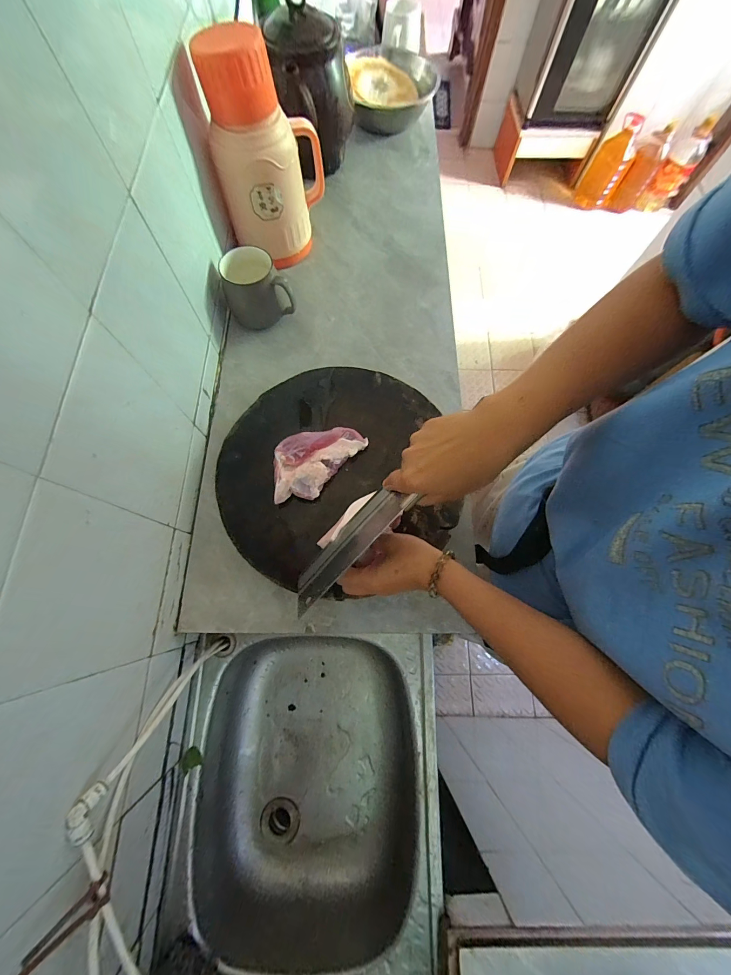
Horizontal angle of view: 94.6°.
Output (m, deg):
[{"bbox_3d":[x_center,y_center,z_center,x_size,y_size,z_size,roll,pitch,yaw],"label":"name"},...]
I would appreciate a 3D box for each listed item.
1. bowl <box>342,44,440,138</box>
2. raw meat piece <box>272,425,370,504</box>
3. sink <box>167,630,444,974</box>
[{"bbox_3d":[0.054,-0.874,0.751,0.205,0.072,0.199,-1,72,-2],"label":"bowl"},{"bbox_3d":[-0.059,-0.034,0.455,0.131,0.033,0.089,-10,73,-5],"label":"raw meat piece"},{"bbox_3d":[-0.078,0.448,0.505,0.349,0.129,0.386,1,72,-2],"label":"sink"}]

